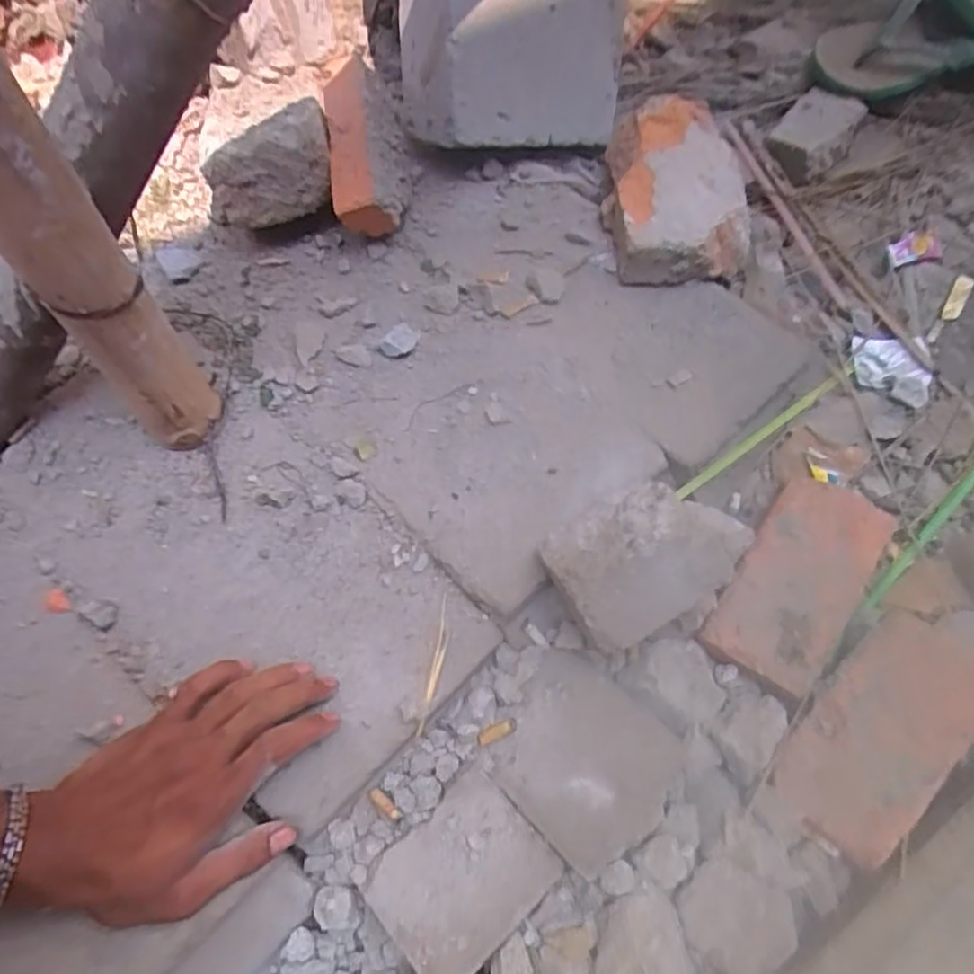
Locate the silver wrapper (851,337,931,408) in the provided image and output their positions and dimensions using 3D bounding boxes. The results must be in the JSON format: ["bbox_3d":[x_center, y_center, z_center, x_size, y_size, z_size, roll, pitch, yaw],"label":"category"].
[{"bbox_3d":[0.364,-0.104,0.604,0.064,0.012,0.067,4,63,1],"label":"silver wrapper"}]

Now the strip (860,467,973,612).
[{"bbox_3d":[0.344,0.031,0.522,0.196,0.012,0.009,-40,68,-19],"label":"strip"}]

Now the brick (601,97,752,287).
[{"bbox_3d":[0.178,-0.291,0.645,0.119,0.056,0.229,4,61,3],"label":"brick"}]

